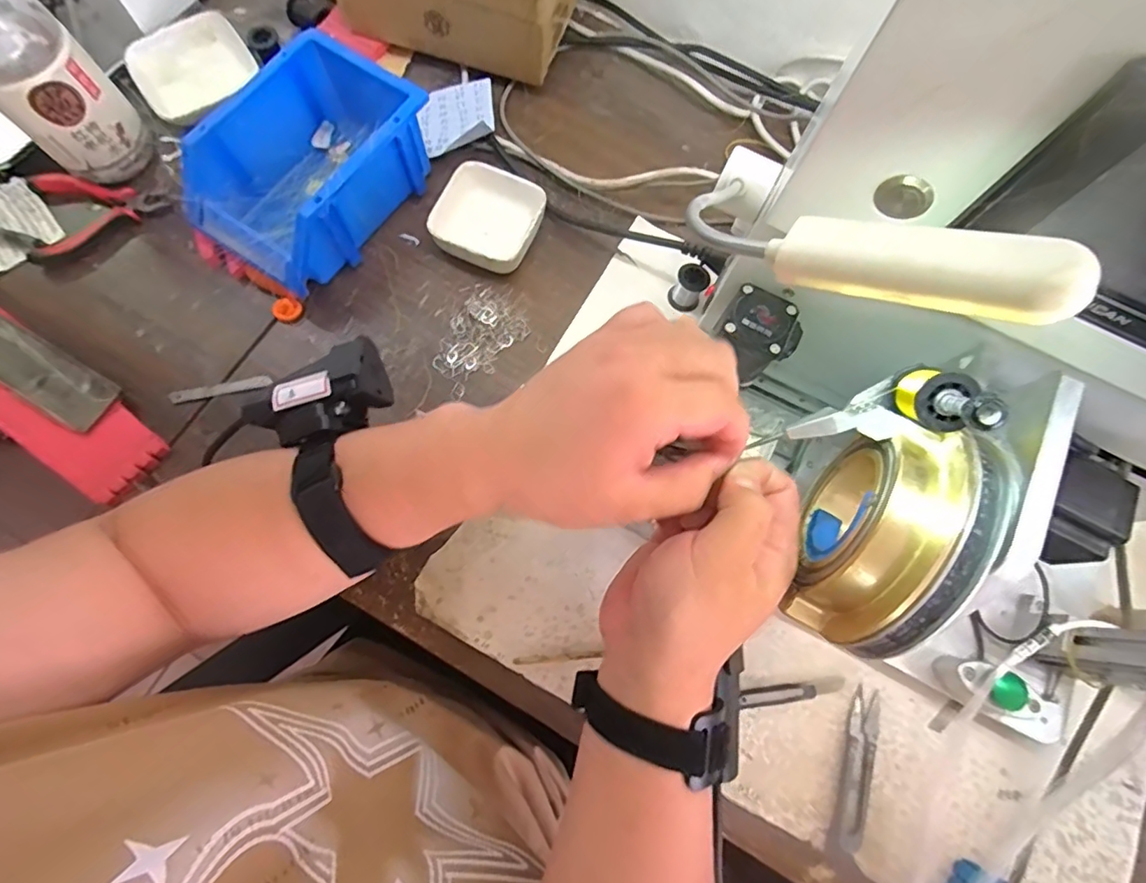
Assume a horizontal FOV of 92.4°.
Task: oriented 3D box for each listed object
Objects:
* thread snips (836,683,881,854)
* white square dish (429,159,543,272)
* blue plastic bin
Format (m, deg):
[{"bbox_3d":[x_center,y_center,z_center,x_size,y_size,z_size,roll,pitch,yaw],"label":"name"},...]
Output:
[{"bbox_3d":[0.199,0.227,0.383,0.022,0.006,0.102,18,74,2],"label":"thread snips"},{"bbox_3d":[-0.072,-0.188,0.469,0.084,0.031,0.090,27,75,4],"label":"white square dish"},{"bbox_3d":[-0.211,-0.229,0.457,0.125,0.084,0.197,33,75,6],"label":"blue plastic bin"}]

